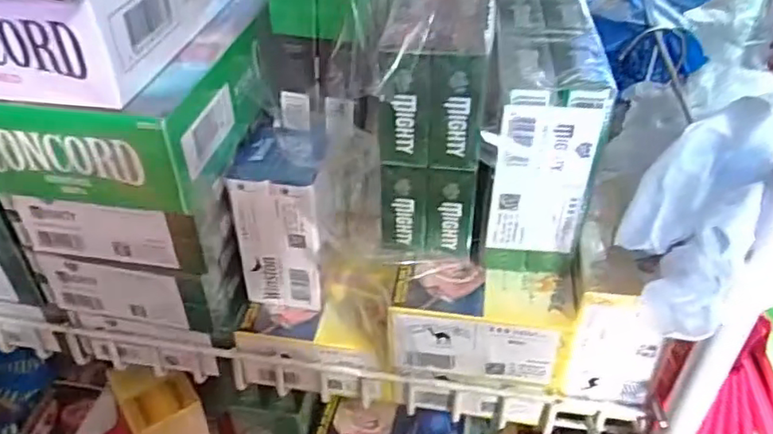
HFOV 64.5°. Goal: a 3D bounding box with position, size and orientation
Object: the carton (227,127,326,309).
[{"bbox_3d":[-0.056,0.000,0.335,0.045,0.091,0.047,0,39,-1],"label":"carton"}]

